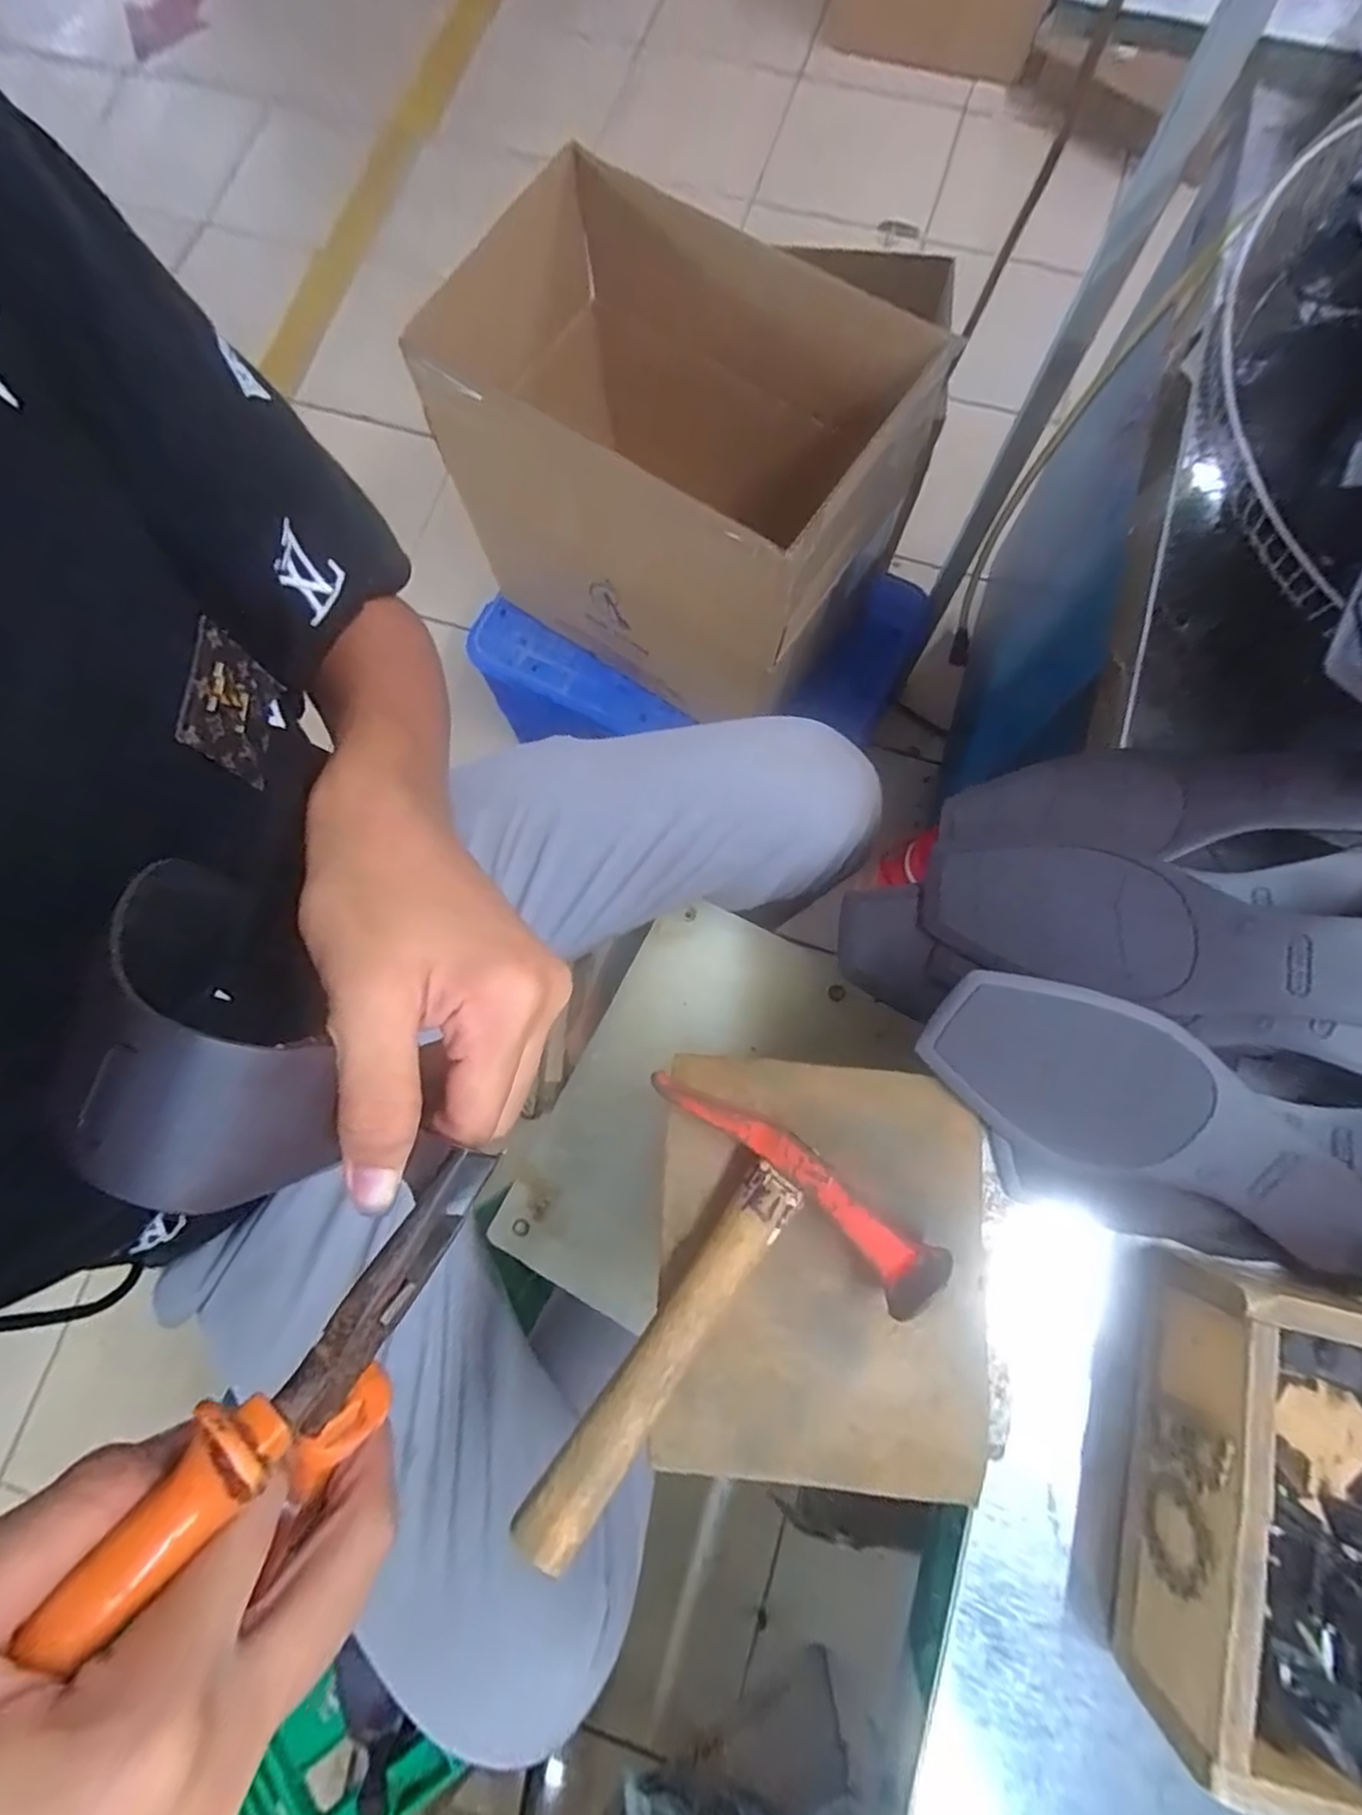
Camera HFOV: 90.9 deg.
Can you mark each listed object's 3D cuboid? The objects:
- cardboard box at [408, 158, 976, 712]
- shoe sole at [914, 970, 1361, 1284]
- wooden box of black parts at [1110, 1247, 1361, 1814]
[{"bbox_3d":[-0.026,-0.513,0.789,0.515,0.324,0.307,35,81,8],"label":"cardboard box"},{"bbox_3d":[0.236,0.101,0.313,0.240,0.030,0.075,23,80,6],"label":"shoe sole"},{"bbox_3d":[0.284,0.266,0.290,0.170,0.066,0.182,13,79,4],"label":"wooden box of black parts"}]

